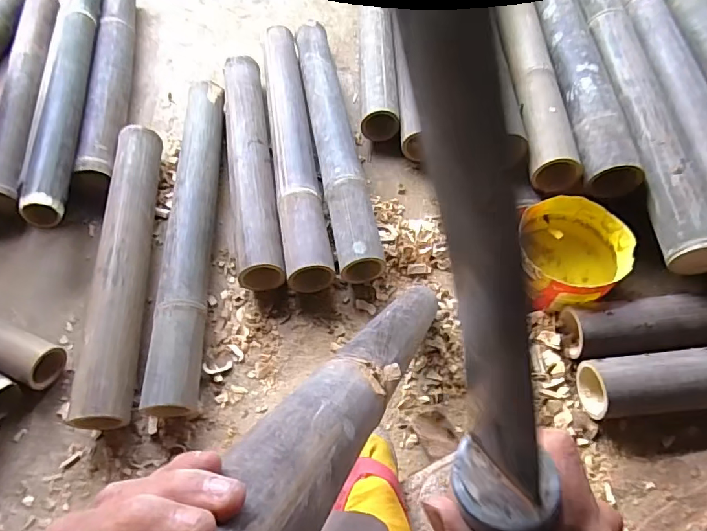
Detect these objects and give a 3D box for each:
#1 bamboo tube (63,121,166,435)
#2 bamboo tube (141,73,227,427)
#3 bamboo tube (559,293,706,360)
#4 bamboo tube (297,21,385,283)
[{"bbox_3d":[-0.335,-0.014,0.703,0.069,0.065,0.474,-6,59,-1],"label":"bamboo tube"},{"bbox_3d":[-0.248,-0.063,0.740,0.073,0.073,0.563,-2,57,0],"label":"bamboo tube"},{"bbox_3d":[0.530,0.070,0.639,0.481,0.060,0.074,-4,57,-2],"label":"bamboo tube"},{"bbox_3d":[-0.036,-0.236,0.830,0.072,0.067,0.582,-9,60,-3],"label":"bamboo tube"}]

